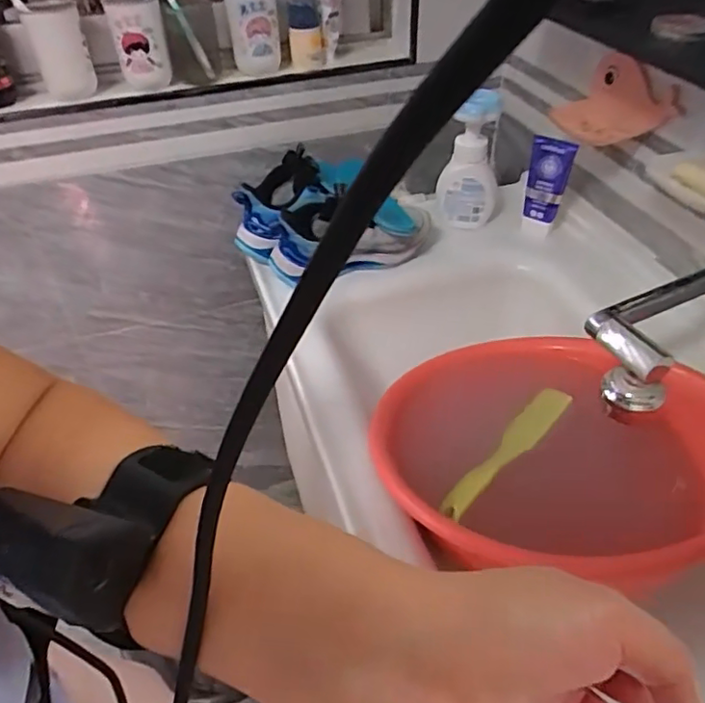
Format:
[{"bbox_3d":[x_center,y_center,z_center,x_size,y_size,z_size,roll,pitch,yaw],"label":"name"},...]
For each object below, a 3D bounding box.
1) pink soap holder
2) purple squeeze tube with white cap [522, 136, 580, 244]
[{"bbox_3d":[0.333,-0.328,0.781,0.075,0.100,0.160,-11,45,-11],"label":"pink soap holder"},{"bbox_3d":[0.272,-0.226,0.848,0.055,0.152,0.036,13,46,13],"label":"purple squeeze tube with white cap"}]

